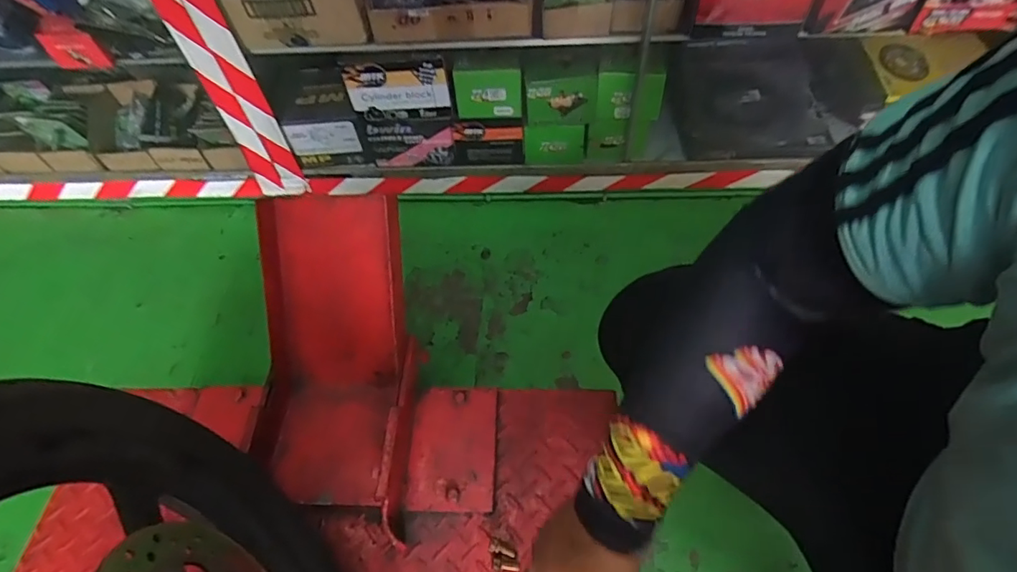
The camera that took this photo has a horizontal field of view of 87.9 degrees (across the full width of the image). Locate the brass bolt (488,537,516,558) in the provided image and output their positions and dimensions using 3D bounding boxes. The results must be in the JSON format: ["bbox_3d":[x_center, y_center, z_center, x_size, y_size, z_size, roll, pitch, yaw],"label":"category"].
[{"bbox_3d":[-0.006,0.288,0.575,0.029,0.011,0.015,22,61,17],"label":"brass bolt"}]

